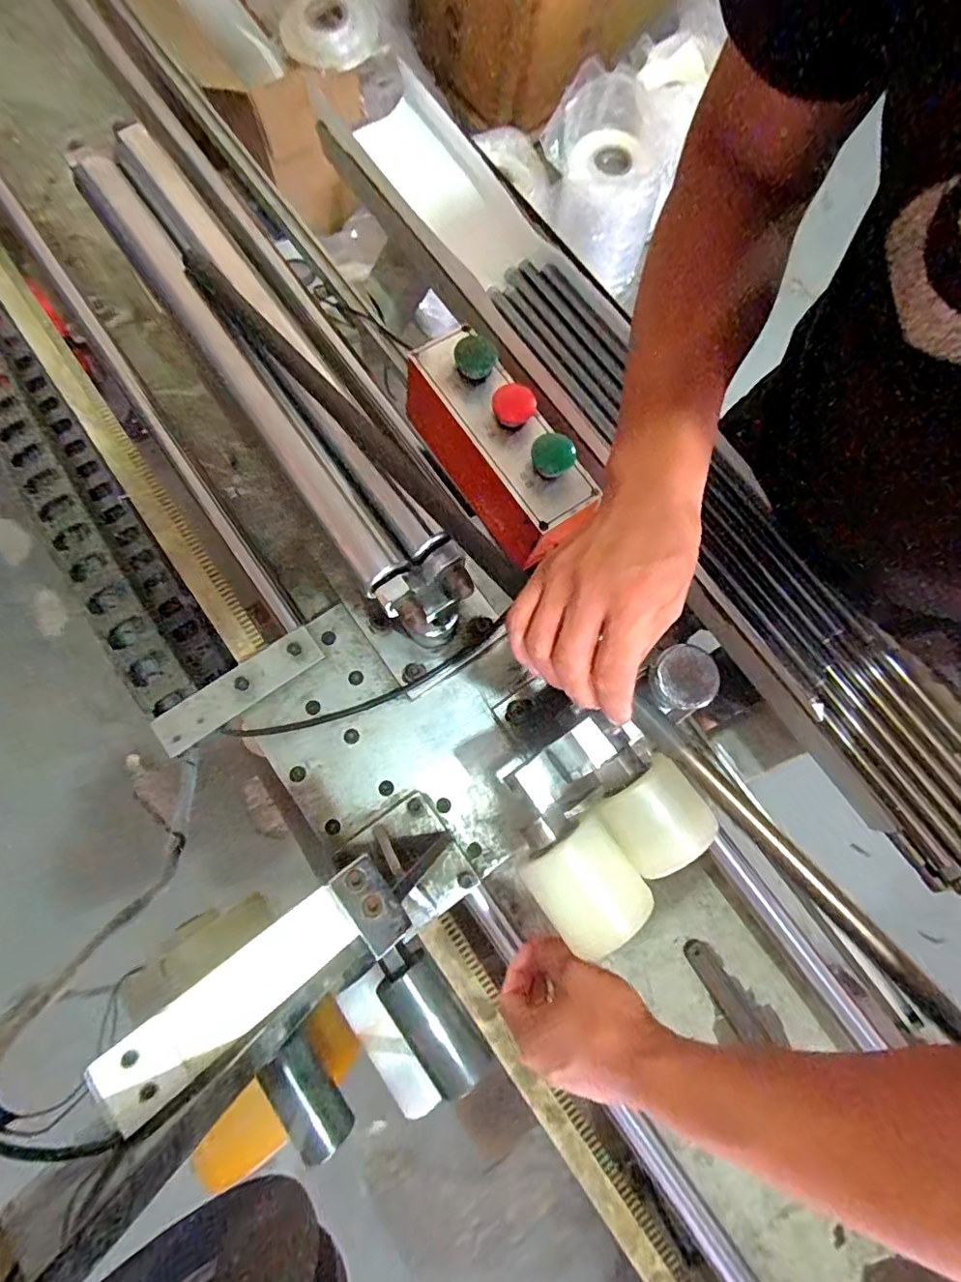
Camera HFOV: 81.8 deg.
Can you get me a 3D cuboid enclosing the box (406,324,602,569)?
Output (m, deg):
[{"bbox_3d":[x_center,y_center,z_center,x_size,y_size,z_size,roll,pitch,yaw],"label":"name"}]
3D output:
[{"bbox_3d":[0.017,-0.188,0.540,0.086,0.091,0.226,-34,79,-6],"label":"box"}]

